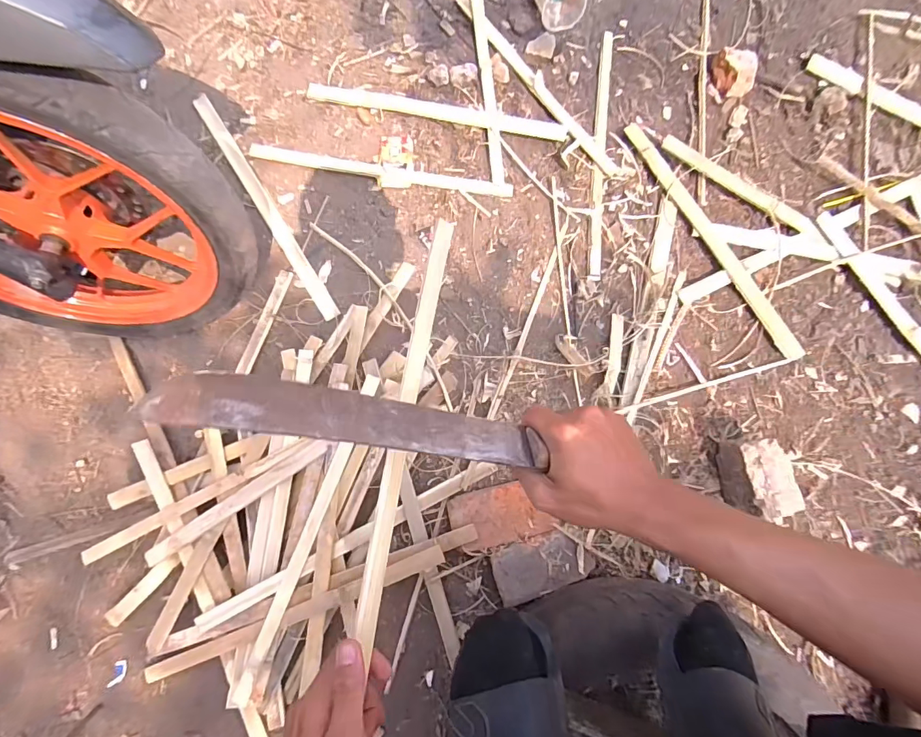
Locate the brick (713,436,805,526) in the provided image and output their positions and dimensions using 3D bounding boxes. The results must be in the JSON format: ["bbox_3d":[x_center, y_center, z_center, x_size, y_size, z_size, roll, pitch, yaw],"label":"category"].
[{"bbox_3d":[0.480,0.176,0.699,0.084,0.083,0.122,-9,79,-2],"label":"brick"}]

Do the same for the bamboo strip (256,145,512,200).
[{"bbox_3d":[-0.156,-0.387,0.846,0.517,0.006,0.032,11,79,2],"label":"bamboo strip"}]

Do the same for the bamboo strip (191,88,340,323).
[{"bbox_3d":[-0.374,-0.312,0.816,0.033,0.007,0.524,-32,80,-6],"label":"bamboo strip"}]

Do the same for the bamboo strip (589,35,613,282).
[{"bbox_3d":[0.273,-0.430,0.840,0.024,0.007,0.533,7,79,1],"label":"bamboo strip"}]

